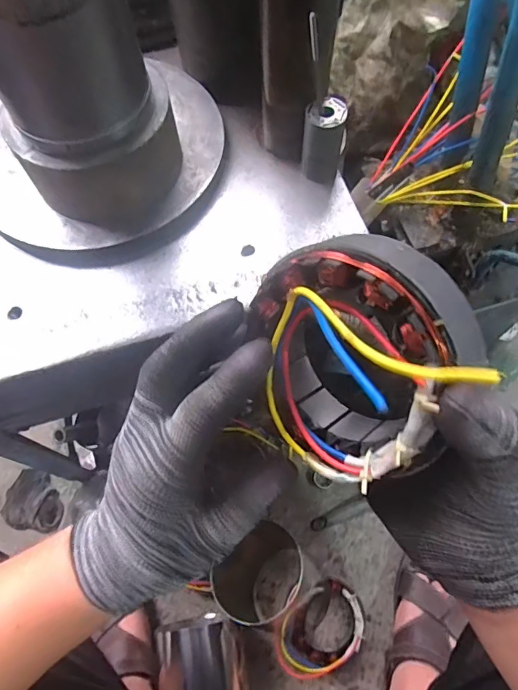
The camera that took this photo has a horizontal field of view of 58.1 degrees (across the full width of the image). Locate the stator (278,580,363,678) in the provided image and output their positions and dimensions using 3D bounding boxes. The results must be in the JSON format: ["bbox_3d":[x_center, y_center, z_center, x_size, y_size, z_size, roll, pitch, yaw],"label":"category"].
[{"bbox_3d":[0.089,0.417,0.686,0.141,0.046,0.101,-37,71,-13],"label":"stator"}]

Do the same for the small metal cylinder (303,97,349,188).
[{"bbox_3d":[0.063,-0.197,0.460,0.037,0.076,0.039,7,67,4],"label":"small metal cylinder"}]

